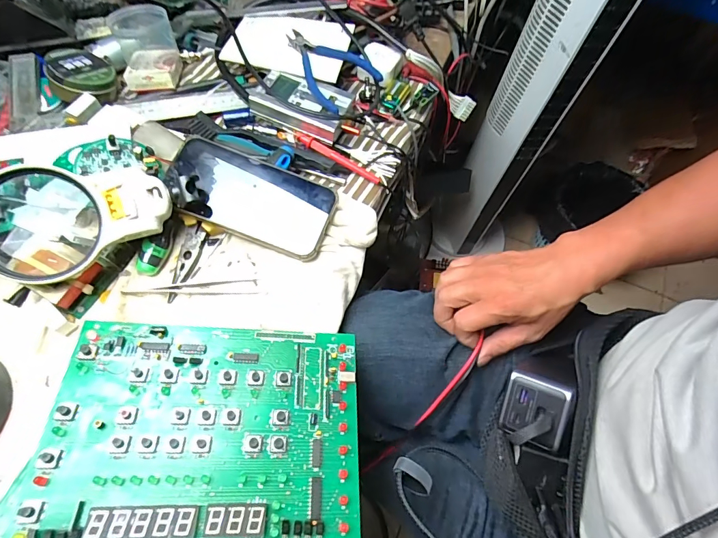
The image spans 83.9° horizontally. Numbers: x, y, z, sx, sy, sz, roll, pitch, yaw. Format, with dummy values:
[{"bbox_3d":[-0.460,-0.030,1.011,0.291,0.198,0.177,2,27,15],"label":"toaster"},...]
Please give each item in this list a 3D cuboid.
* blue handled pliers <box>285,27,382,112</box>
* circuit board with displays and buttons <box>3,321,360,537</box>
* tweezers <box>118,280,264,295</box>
[{"bbox_3d":[-0.025,-0.236,0.467,0.083,0.027,0.117,-20,68,-12],"label":"blue handled pliers"},{"bbox_3d":[-0.107,0.115,0.291,0.213,0.009,0.155,5,56,-11],"label":"circuit board with displays and buttons"},{"bbox_3d":[-0.153,0.016,0.368,0.117,0.008,0.014,-1,65,-4],"label":"tweezers"}]

